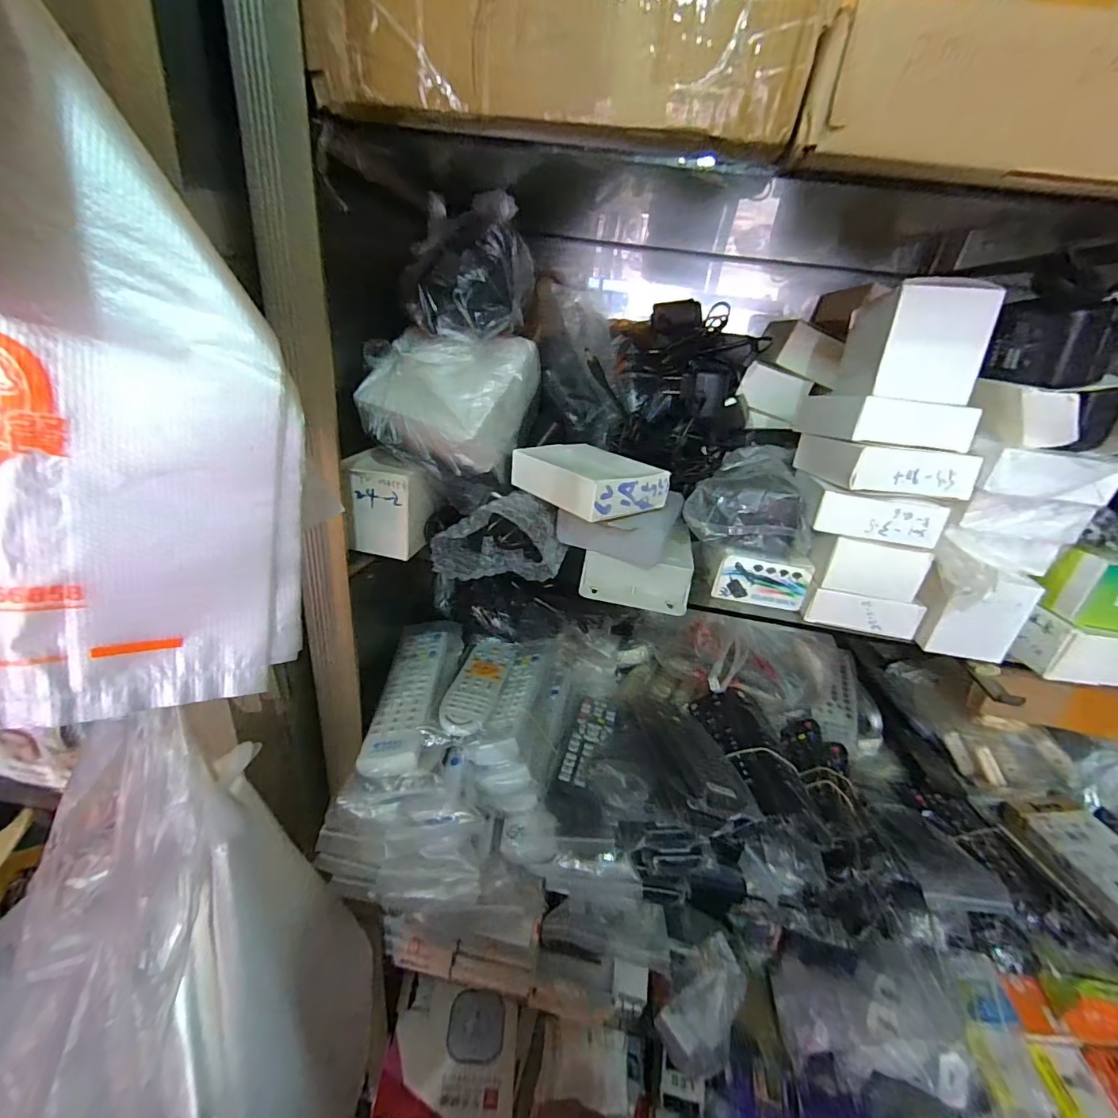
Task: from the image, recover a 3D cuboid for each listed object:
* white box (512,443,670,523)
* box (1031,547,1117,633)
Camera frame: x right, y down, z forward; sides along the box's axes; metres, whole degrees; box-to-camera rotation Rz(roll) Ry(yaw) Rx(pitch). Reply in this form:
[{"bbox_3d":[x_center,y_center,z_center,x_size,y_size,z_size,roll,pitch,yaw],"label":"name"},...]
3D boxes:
[{"bbox_3d":[0.021,-0.063,0.373,0.082,0.032,0.091,-13,31,-35],"label":"white box"},{"bbox_3d":[0.381,0.022,0.334,0.070,0.043,0.037,6,25,-1],"label":"box"}]

